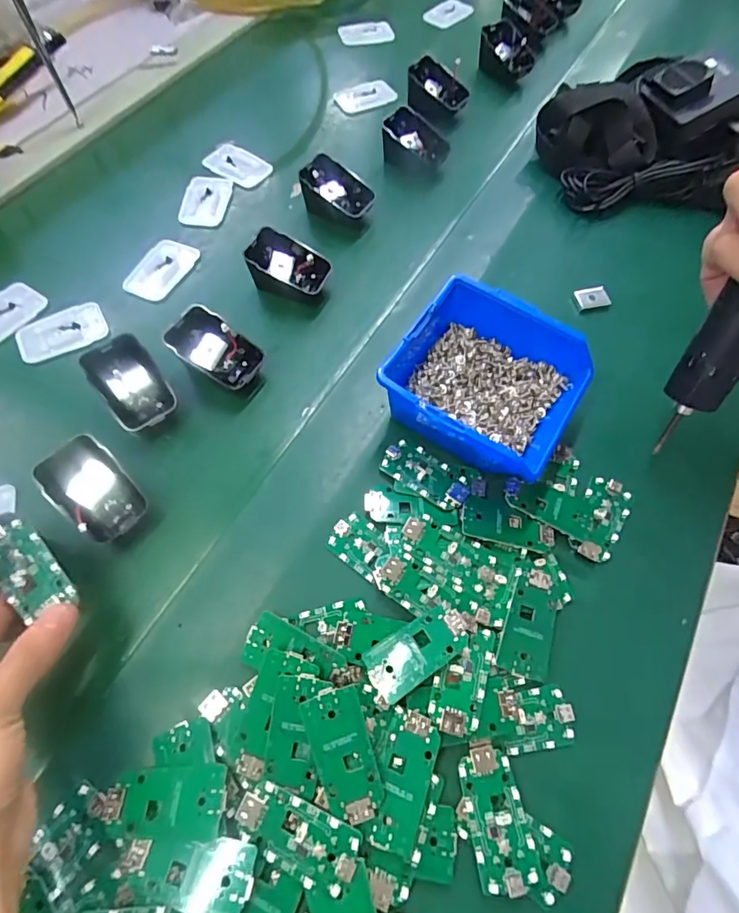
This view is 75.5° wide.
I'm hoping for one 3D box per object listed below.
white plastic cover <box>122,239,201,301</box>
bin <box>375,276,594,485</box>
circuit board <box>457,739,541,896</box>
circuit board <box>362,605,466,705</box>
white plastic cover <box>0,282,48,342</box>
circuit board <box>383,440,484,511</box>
[{"bbox_3d":[-0.188,-0.171,0.435,0.046,0.005,0.069,26,67,13],"label":"white plastic cover"},{"bbox_3d":[0.081,-0.049,0.340,0.120,0.064,0.114,31,68,15],"label":"bin"},{"bbox_3d":[0.067,0.192,0.257,0.031,0.007,0.066,-11,64,-4],"label":"circuit board"},{"bbox_3d":[0.028,0.114,0.284,0.062,0.011,0.032,-32,68,-14],"label":"circuit board"},{"bbox_3d":[-0.314,-0.121,0.406,0.044,0.004,0.068,30,68,14],"label":"white plastic cover"},{"bbox_3d":[0.041,0.012,0.339,0.064,0.007,0.036,23,66,11],"label":"circuit board"}]

